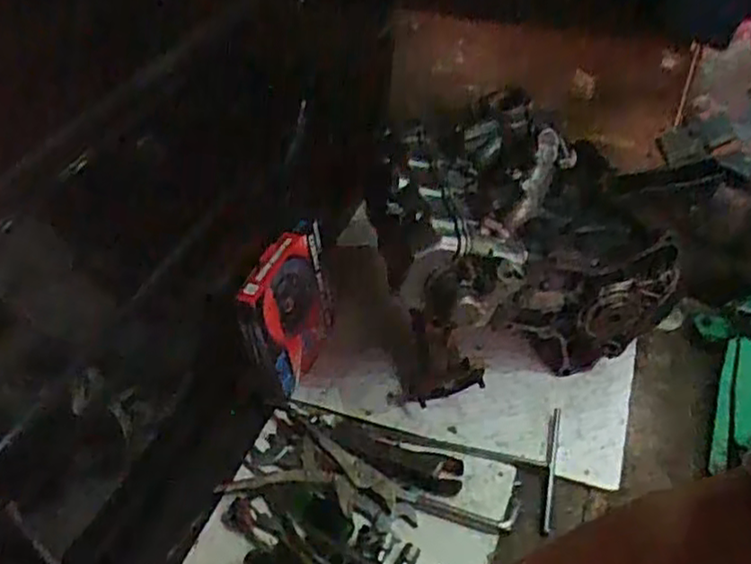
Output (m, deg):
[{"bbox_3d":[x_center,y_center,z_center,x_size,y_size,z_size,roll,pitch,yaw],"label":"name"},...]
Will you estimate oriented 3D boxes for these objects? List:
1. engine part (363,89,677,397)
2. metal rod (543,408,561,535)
[{"bbox_3d":[0.208,-0.060,1.111,0.409,0.363,0.347,-10,40,-10],"label":"engine part"},{"bbox_3d":[0.249,0.258,1.006,0.010,0.012,0.194,7,40,11],"label":"metal rod"}]

